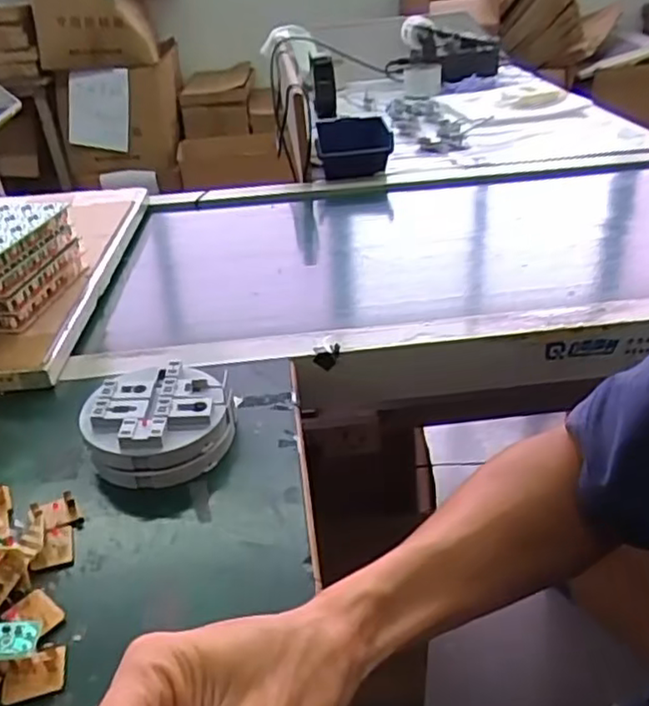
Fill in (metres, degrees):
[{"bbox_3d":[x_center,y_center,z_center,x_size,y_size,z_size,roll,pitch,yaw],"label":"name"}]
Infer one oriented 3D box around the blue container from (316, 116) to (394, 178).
[{"bbox_3d":[0.045,-0.318,1.011,0.112,0.057,0.121,-3,32,1],"label":"blue container"}]

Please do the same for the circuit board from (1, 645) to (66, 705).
[{"bbox_3d":[-0.150,0.165,0.340,0.030,0.007,0.022,-11,57,-11],"label":"circuit board"}]

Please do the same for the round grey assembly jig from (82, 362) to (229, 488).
[{"bbox_3d":[-0.119,0.050,0.485,0.094,0.042,0.099,23,41,35],"label":"round grey assembly jig"}]

